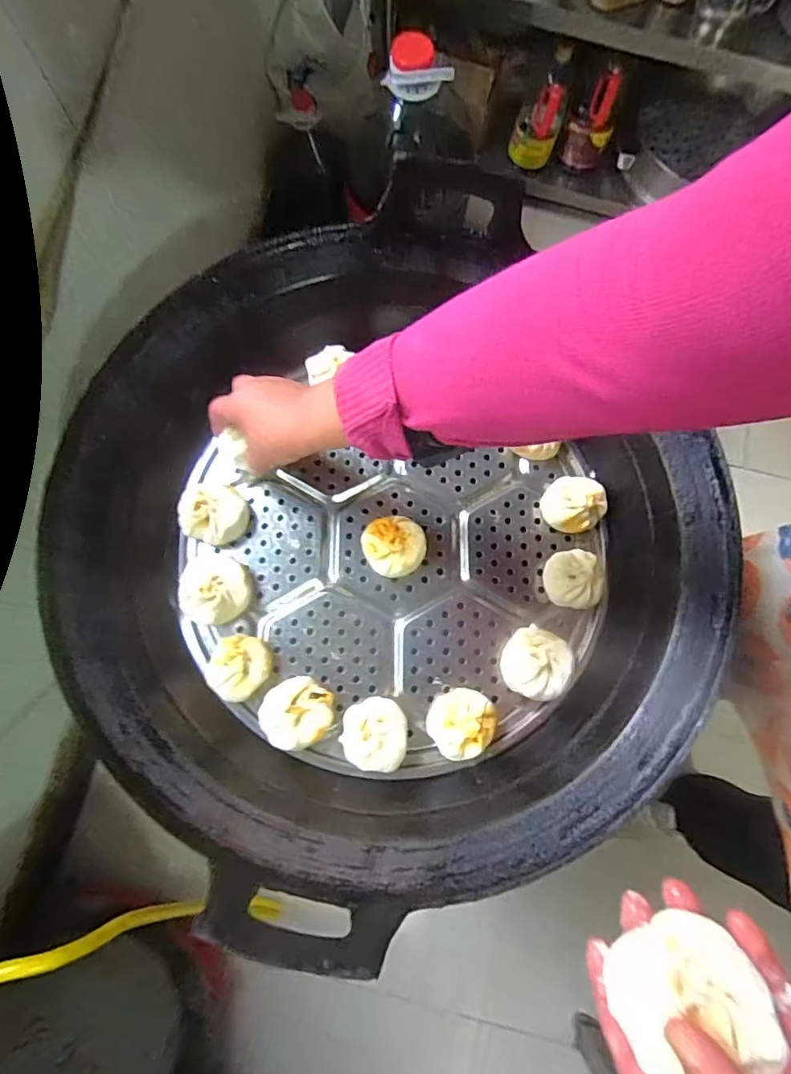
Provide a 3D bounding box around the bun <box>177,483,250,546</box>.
[{"bbox_3d":[-0.185,-0.024,0.547,0.063,0.034,0.057,19,77,3],"label":"bun"}]

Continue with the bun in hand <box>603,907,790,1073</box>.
[{"bbox_3d":[0.133,0.210,0.247,0.059,0.056,0.032,-1,120,-3],"label":"bun in hand"}]

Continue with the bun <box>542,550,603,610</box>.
[{"bbox_3d":[0.178,0.040,0.542,0.058,0.030,0.056,0,77,-2],"label":"bun"}]

